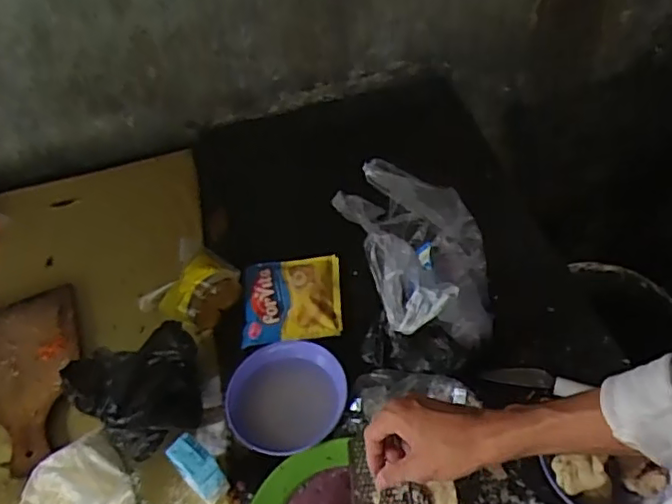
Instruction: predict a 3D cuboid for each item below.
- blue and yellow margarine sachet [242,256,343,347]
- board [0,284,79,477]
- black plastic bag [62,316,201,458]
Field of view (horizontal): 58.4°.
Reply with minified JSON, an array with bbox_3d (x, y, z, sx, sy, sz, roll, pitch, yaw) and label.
[{"bbox_3d":[-0.063,0.066,0.867,0.138,0.021,0.137,-4,47,2],"label":"blue and yellow margarine sachet"},{"bbox_3d":[-0.442,0.177,0.841,0.156,0.024,0.277,-17,48,-10],"label":"board"},{"bbox_3d":[-0.251,0.182,0.781,0.163,0.062,0.156,-24,50,-16],"label":"black plastic bag"}]

